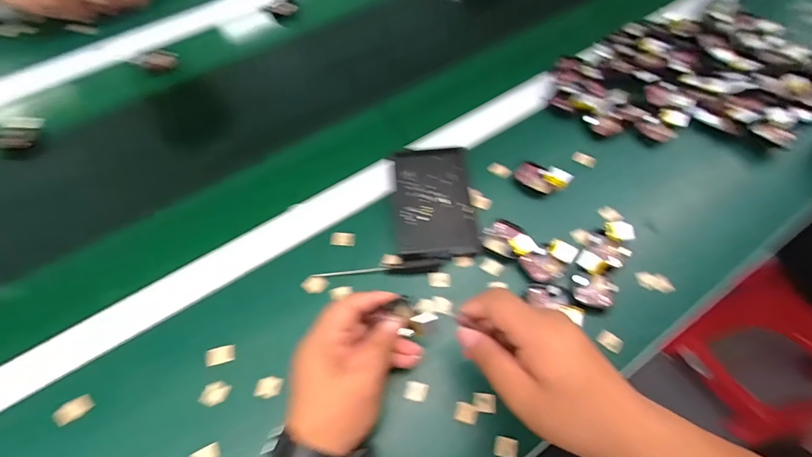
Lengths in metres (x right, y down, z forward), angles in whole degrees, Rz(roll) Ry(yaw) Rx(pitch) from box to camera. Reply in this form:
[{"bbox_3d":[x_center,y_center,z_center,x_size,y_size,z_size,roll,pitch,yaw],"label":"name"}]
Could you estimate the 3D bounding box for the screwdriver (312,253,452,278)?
[{"bbox_3d":[-0.025,0.037,0.409,0.141,0.016,0.021,-3,61,0],"label":"screwdriver"}]

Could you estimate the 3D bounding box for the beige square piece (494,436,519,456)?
[{"bbox_3d":[0.087,0.190,0.334,0.020,0.004,0.016,4,72,19],"label":"beige square piece"}]

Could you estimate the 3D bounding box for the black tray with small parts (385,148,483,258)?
[{"bbox_3d":[0.031,-0.032,0.438,0.089,0.021,0.133,-4,61,-1],"label":"black tray with small parts"}]

